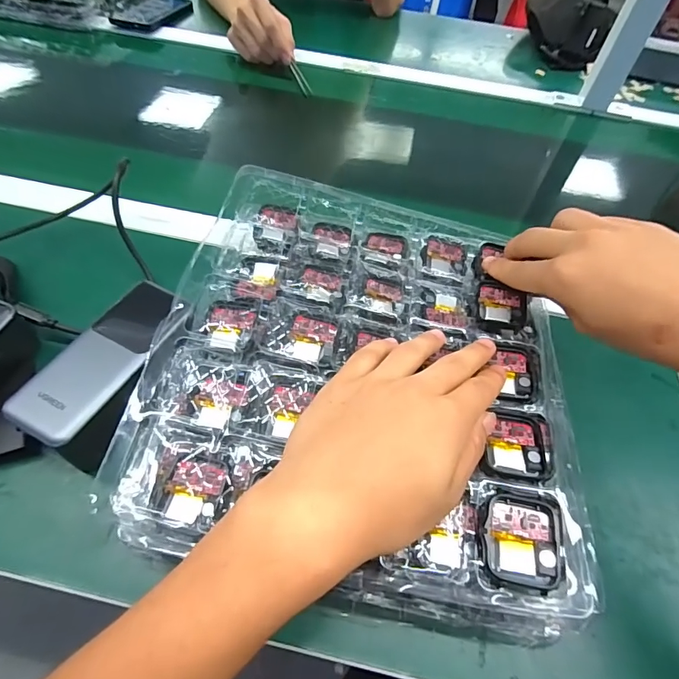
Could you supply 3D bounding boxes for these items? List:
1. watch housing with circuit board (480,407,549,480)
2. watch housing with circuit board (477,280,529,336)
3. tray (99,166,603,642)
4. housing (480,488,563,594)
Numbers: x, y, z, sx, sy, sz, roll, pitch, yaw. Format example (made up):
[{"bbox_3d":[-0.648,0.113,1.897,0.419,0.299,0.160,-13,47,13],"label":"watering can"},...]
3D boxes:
[{"bbox_3d":[0.108,0.063,0.263,0.037,0.008,0.044,12,54,3],"label":"watch housing with circuit board"},{"bbox_3d":[0.122,-0.025,0.326,0.036,0.013,0.042,15,58,5],"label":"watch housing with circuit board"},{"bbox_3d":[0.019,0.014,0.302,0.271,0.040,0.296,9,58,2],"label":"tray"},{"bbox_3d":[0.097,0.106,0.229,0.041,0.007,0.047,8,54,0],"label":"housing"}]

